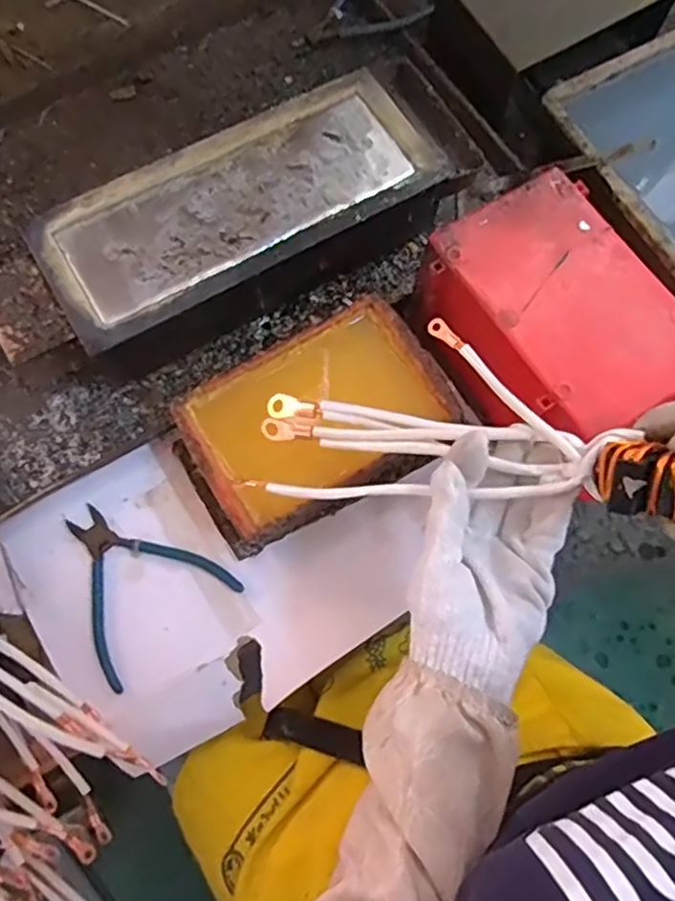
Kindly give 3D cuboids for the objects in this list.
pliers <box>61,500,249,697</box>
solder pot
[{"bbox_3d":[-0.169,0.102,0.538,0.122,0.006,0.135,-40,77,-13],"label":"pliers"},{"bbox_3d":[-0.069,-0.210,0.595,0.374,0.083,0.148,-30,75,-10],"label":"solder pot"}]

